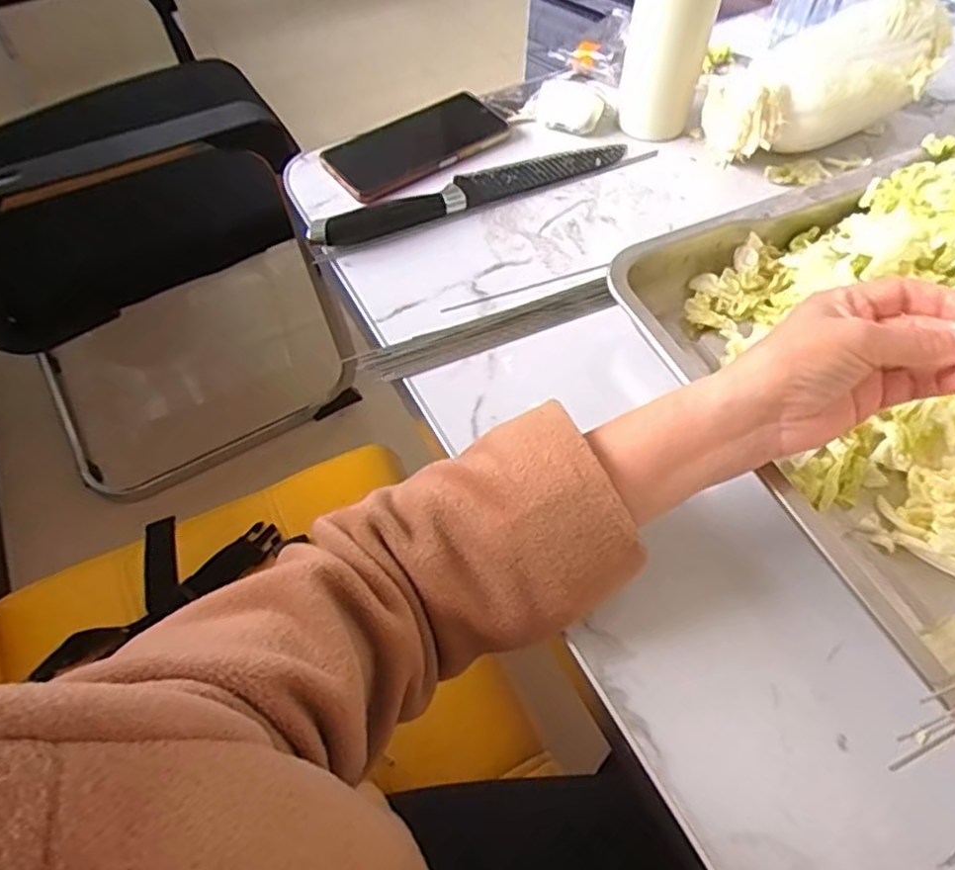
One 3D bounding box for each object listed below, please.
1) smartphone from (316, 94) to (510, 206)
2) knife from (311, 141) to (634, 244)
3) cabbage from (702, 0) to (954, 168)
[{"bbox_3d":[-0.052,-0.267,0.610,0.168,0.013,0.080,-36,64,-21],"label":"smartphone"},{"bbox_3d":[0.000,-0.214,0.573,0.293,0.017,0.040,-23,60,-14],"label":"knife"},{"bbox_3d":[0.314,-0.305,0.578,0.230,0.092,0.088,-15,58,-9],"label":"cabbage"}]

